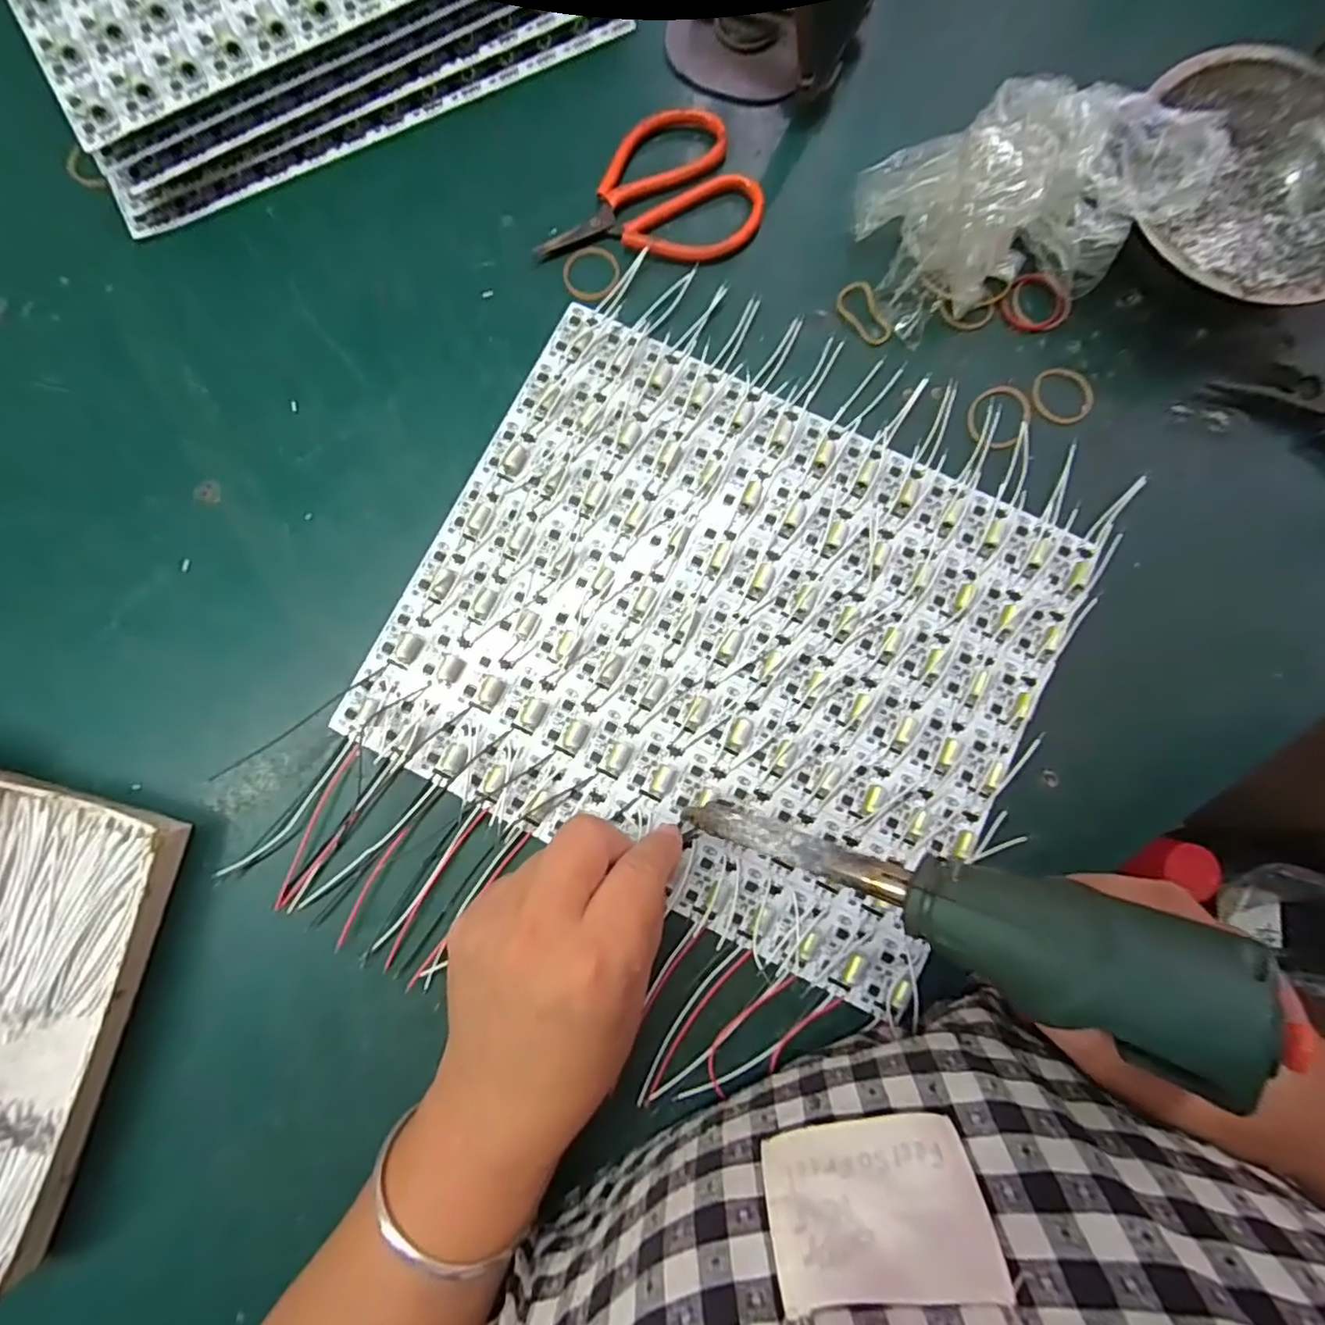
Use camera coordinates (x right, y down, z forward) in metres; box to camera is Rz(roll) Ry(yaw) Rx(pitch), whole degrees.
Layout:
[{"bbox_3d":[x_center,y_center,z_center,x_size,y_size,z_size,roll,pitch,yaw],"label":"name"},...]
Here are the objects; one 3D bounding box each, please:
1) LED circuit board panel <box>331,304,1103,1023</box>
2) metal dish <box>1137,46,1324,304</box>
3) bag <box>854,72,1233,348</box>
[{"bbox_3d":[0.028,-0.014,0.285,0.284,0.010,0.238,27,84,2],"label":"LED circuit board panel"},{"bbox_3d":[0.278,-0.219,0.292,0.114,0.045,0.125,5,84,0],"label":"metal dish"},{"bbox_3d":[0.170,-0.219,0.275,0.133,0.070,0.098,-31,85,-4],"label":"bag"}]

